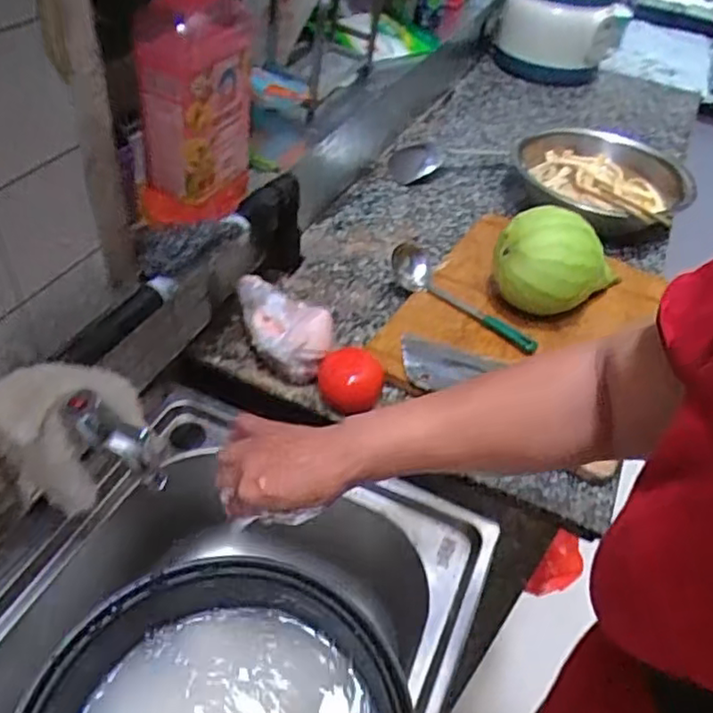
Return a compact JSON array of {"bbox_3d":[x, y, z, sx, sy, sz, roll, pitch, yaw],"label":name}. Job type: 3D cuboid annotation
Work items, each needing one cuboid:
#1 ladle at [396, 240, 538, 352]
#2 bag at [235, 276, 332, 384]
[{"bbox_3d":[0.137,-0.076,0.797,0.213,0.043,0.050,33,49,24],"label":"ladle"},{"bbox_3d":[-0.083,-0.042,0.731,0.083,0.067,0.138,-12,47,-19],"label":"bag"}]

